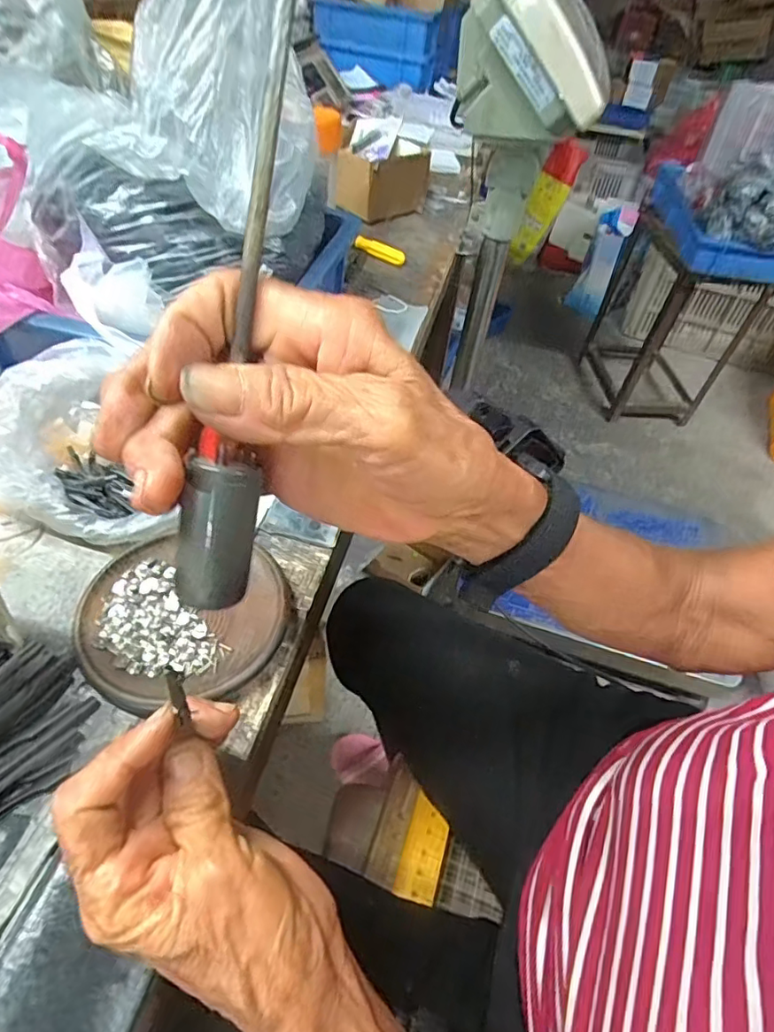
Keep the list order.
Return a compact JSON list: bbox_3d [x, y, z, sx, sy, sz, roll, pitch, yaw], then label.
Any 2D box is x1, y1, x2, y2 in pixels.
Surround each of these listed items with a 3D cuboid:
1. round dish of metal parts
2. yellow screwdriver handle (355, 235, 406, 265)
[{"bbox_3d":[-0.116,0.059,0.311,0.109,0.018,0.101,3,48,-4],"label":"round dish of metal parts"},{"bbox_3d":[-0.008,-0.317,0.654,0.063,0.017,0.017,25,50,15],"label":"yellow screwdriver handle"}]

